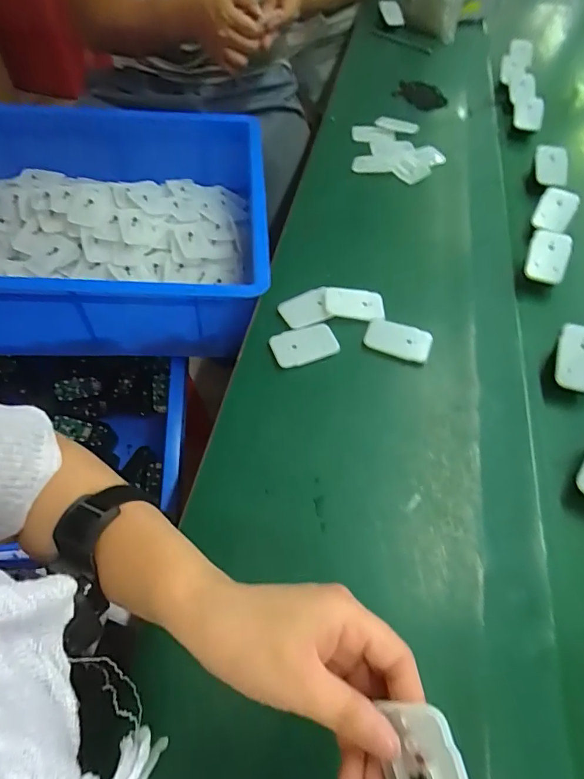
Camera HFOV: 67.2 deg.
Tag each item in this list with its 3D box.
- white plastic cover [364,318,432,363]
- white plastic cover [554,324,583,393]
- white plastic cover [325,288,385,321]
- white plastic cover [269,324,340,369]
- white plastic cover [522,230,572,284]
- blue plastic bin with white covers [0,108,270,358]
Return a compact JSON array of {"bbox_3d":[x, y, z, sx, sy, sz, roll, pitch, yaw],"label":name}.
[{"bbox_3d":[0.115,-0.055,0.478,0.069,0.009,0.040,20,57,11],"label":"white plastic cover"},{"bbox_3d":[0.286,-0.032,0.435,0.044,0.009,0.067,16,74,16],"label":"white plastic cover"},{"bbox_3d":[0.072,-0.100,0.503,0.068,0.011,0.037,9,56,4],"label":"white plastic cover"},{"bbox_3d":[0.014,-0.048,0.476,0.069,0.005,0.045,-16,58,-12],"label":"white plastic cover"},{"bbox_3d":[0.301,-0.157,0.516,0.044,0.008,0.065,14,83,18],"label":"white plastic cover"},{"bbox_3d":[-0.379,-0.240,0.652,0.687,0.151,0.381,2,56,0],"label":"blue plastic bin with white covers"}]

